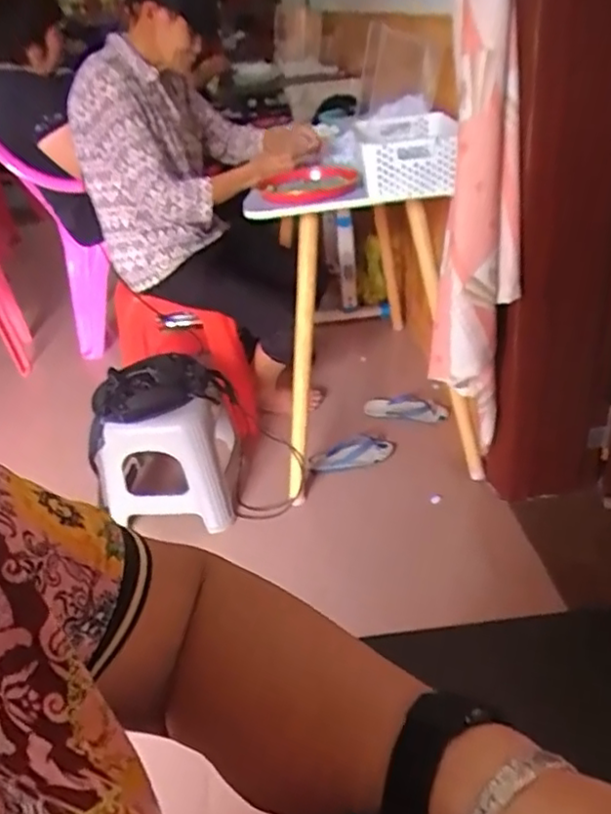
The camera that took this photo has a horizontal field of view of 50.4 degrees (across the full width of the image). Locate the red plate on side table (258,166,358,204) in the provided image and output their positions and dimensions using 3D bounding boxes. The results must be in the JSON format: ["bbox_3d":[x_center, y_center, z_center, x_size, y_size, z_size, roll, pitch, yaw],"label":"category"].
[{"bbox_3d":[0.007,-0.489,1.404,0.213,0.026,0.238,-8,34,-2],"label":"red plate on side table"}]

